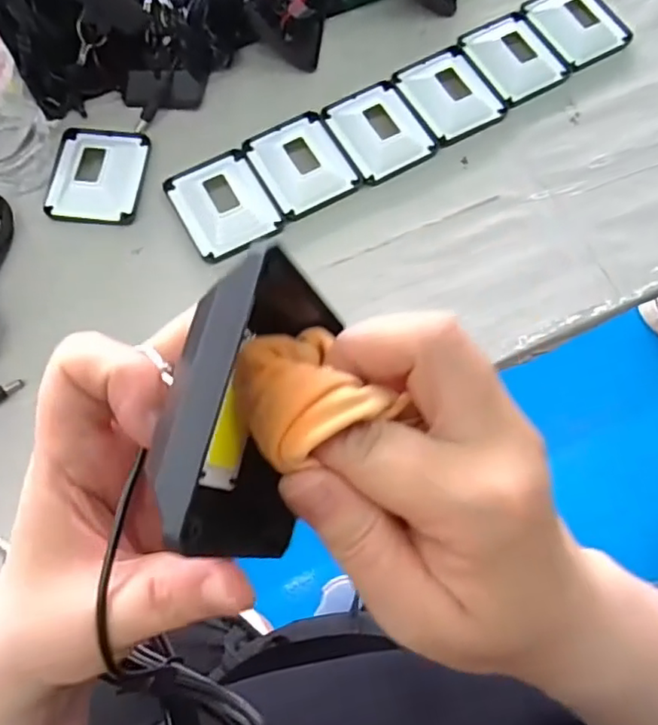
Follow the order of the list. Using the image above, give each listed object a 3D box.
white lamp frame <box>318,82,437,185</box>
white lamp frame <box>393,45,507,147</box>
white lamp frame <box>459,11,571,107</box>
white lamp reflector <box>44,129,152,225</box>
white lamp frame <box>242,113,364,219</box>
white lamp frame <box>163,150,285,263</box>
[{"bbox_3d":[0.037,-0.186,0.461,0.068,0.016,0.082,-29,76,-10],"label":"white lamp frame"},{"bbox_3d":[0.098,-0.221,0.473,0.067,0.016,0.081,-30,76,-10],"label":"white lamp frame"},{"bbox_3d":[0.153,-0.257,0.485,0.070,0.014,0.080,-32,77,-11],"label":"white lamp frame"},{"bbox_3d":[-0.175,-0.146,0.441,0.071,0.015,0.083,5,73,0],"label":"white lamp reflector"},{"bbox_3d":[-0.022,-0.155,0.450,0.065,0.016,0.081,-28,76,-10],"label":"white lamp frame"},{"bbox_3d":[-0.079,-0.120,0.438,0.066,0.014,0.082,-28,76,-10],"label":"white lamp frame"}]

